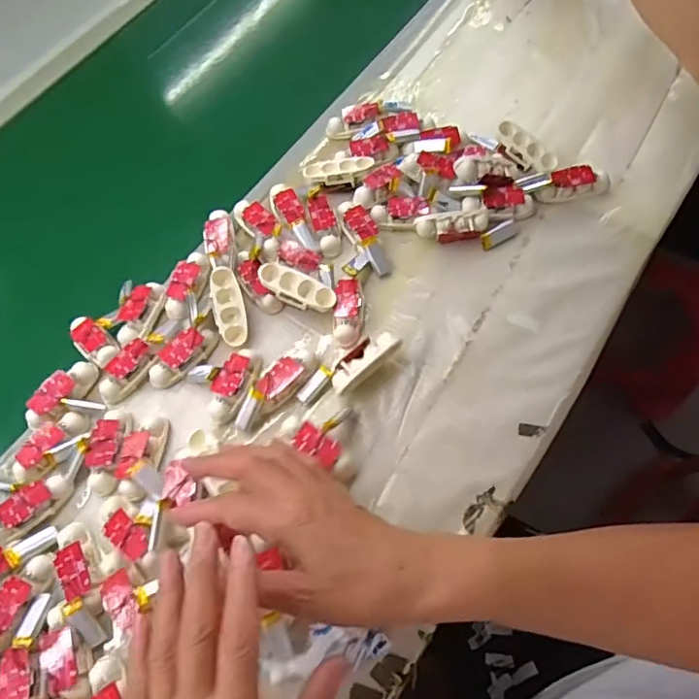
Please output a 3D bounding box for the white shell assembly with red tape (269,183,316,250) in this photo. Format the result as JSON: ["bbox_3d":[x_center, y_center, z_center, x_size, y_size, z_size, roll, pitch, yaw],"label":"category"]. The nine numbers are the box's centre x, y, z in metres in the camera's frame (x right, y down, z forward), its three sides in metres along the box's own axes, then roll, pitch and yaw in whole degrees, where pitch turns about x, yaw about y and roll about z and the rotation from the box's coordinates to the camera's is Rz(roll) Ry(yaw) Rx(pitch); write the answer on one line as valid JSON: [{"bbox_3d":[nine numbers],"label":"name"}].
[{"bbox_3d":[-0.053,-0.121,0.494,0.024,0.013,0.079,-23,64,-5],"label":"white shell assembly with red tape"}]

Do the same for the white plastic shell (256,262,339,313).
[{"bbox_3d":[-0.044,-0.048,0.442,0.065,0.009,0.026,24,68,-4],"label":"white plastic shell"}]

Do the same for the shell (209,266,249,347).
[{"bbox_3d":[-0.100,-0.036,0.449,0.025,0.008,0.065,-13,89,-5],"label":"shell"}]

